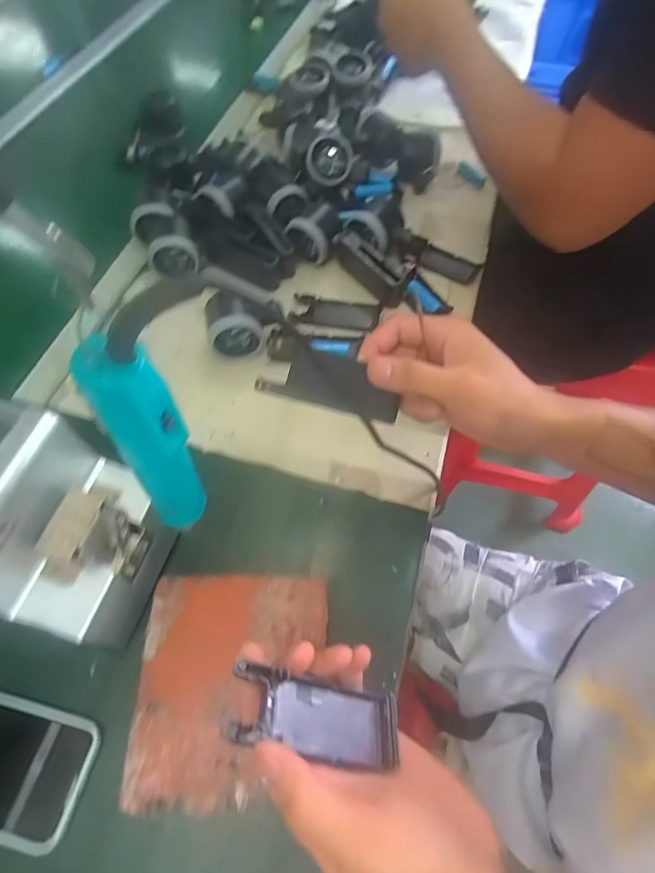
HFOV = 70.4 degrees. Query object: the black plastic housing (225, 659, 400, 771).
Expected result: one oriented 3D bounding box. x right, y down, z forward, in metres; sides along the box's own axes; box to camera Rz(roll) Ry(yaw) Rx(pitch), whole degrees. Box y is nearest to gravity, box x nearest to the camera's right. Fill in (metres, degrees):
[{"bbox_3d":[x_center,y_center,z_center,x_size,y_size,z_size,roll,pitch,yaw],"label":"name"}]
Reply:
[{"bbox_3d":[-0.006,0.155,0.258,0.099,0.012,0.036,21,32,-19],"label":"black plastic housing"}]

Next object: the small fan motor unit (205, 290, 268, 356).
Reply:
[{"bbox_3d":[-0.099,-0.120,0.492,0.057,0.054,0.054,-16,62,-7],"label":"small fan motor unit"}]

